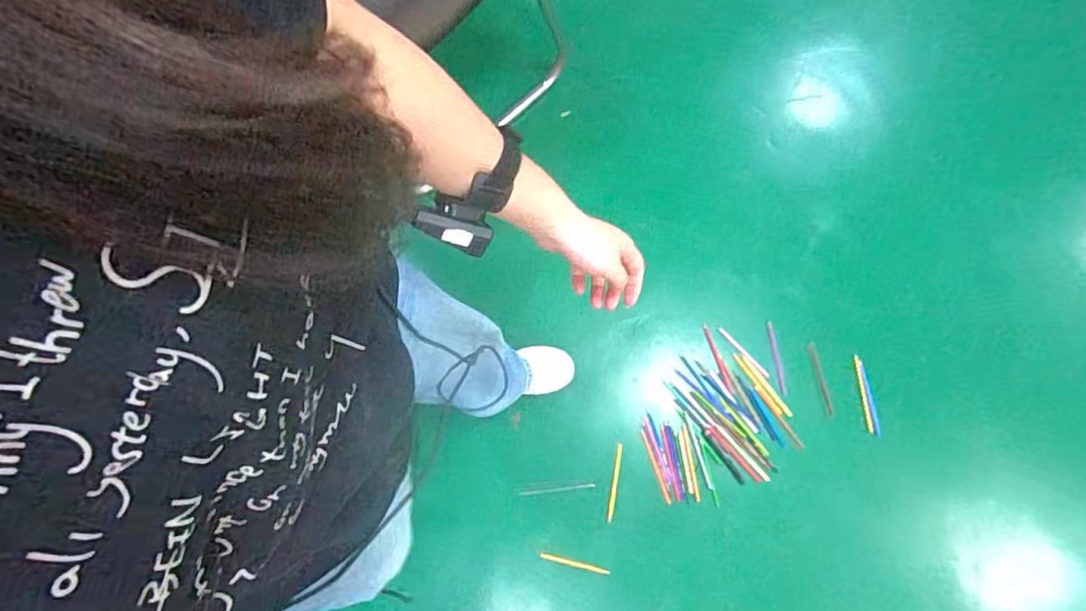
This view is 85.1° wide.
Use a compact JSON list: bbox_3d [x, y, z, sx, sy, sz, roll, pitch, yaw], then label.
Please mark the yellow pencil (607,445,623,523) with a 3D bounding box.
[{"bbox_3d":[0.165,0.409,1.366,0.016,0.009,0.174,10,77,1],"label":"yellow pencil"}]

